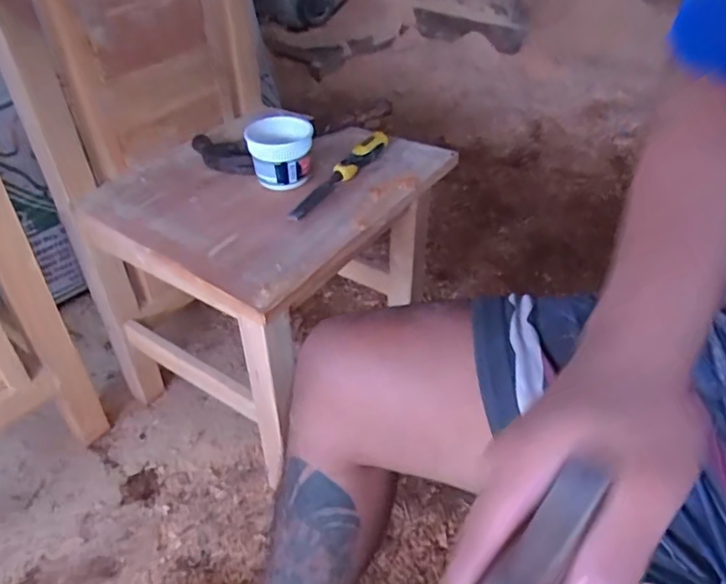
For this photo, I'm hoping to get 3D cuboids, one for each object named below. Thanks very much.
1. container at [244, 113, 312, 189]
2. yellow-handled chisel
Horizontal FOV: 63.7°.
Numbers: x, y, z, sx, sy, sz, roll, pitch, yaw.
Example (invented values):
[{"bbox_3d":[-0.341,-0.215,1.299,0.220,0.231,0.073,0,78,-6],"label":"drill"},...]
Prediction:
[{"bbox_3d":[-0.117,-0.201,0.842,0.088,0.076,0.106,-5,39,-6],"label":"container"},{"bbox_3d":[-0.033,-0.176,0.845,0.030,0.032,0.224,21,44,25],"label":"yellow-handled chisel"}]

